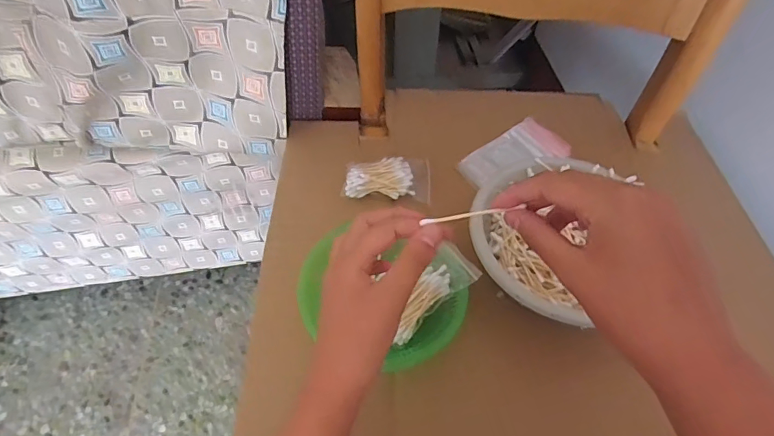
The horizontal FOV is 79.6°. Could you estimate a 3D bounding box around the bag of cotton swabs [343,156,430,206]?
[{"bbox_3d":[0.001,-0.053,0.563,0.100,0.022,0.067,3,53,2],"label":"bag of cotton swabs"}]

